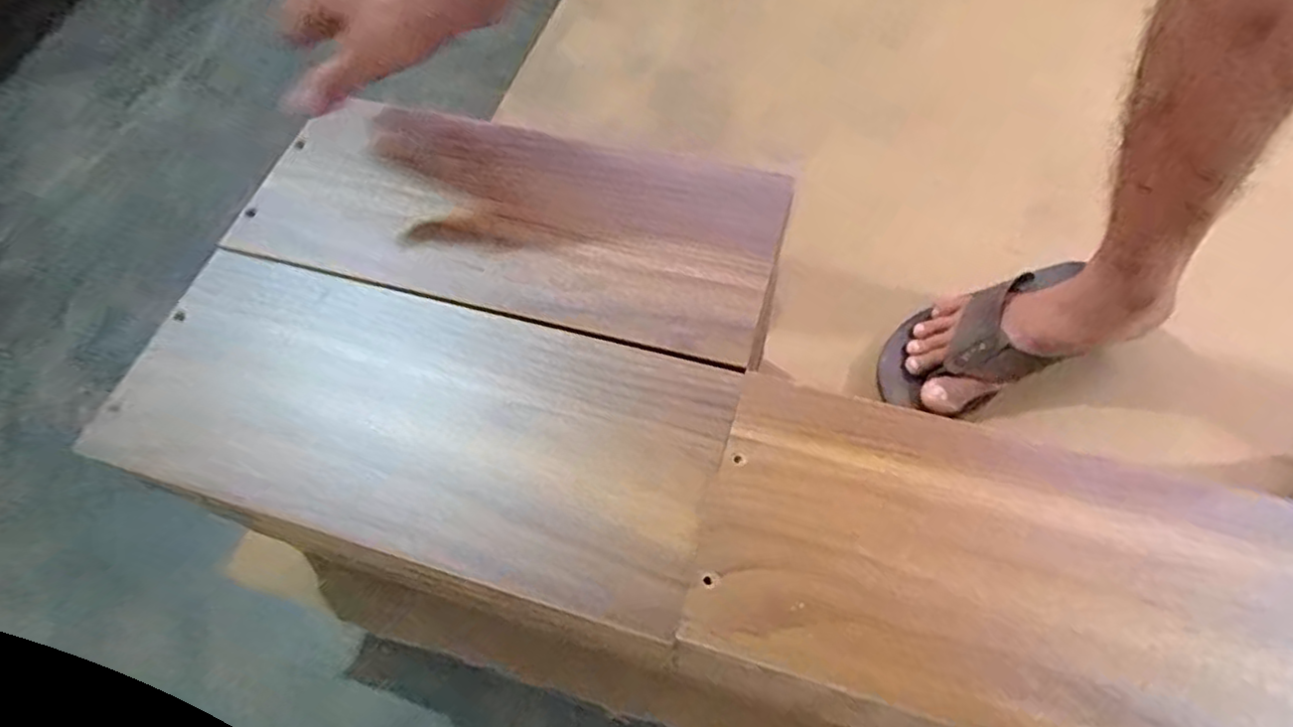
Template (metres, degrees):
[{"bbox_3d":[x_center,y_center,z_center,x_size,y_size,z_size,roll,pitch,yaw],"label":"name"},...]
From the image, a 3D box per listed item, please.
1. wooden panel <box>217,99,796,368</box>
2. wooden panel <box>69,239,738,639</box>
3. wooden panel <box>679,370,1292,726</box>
[{"bbox_3d":[-0.087,-0.100,0.447,0.344,0.011,0.150,12,63,10],"label":"wooden panel"},{"bbox_3d":[-0.132,0.027,0.383,0.340,0.009,0.145,14,63,11],"label":"wooden panel"},{"bbox_3d":[0.197,0.102,0.315,0.335,0.009,0.148,13,63,10],"label":"wooden panel"}]

